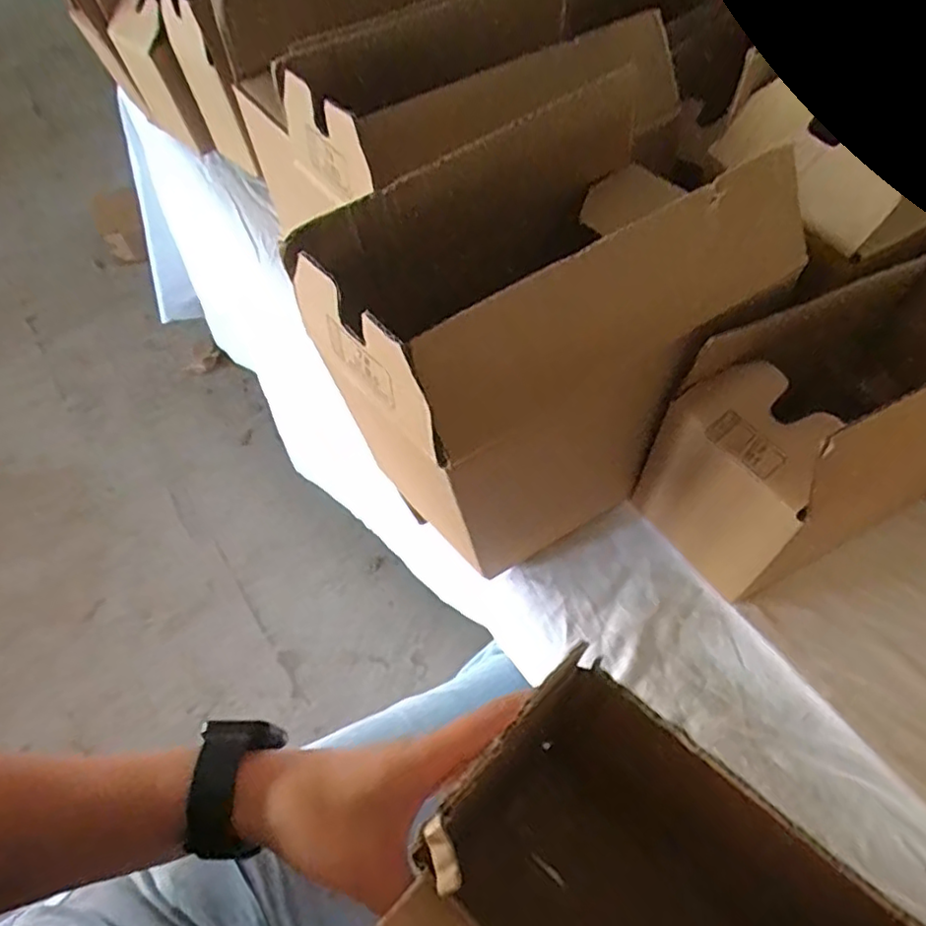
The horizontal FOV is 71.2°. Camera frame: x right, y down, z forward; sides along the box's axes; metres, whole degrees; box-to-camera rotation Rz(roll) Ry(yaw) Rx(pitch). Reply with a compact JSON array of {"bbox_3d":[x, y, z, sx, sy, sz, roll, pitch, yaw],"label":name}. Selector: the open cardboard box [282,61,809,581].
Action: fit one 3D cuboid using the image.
[{"bbox_3d":[0.046,-0.063,0.407,0.233,0.232,0.148,-29,61,-15],"label":"open cardboard box"}]

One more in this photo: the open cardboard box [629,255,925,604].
[{"bbox_3d":[0.224,-0.014,0.401,0.188,0.163,0.102,-25,60,-13],"label":"open cardboard box"}]

